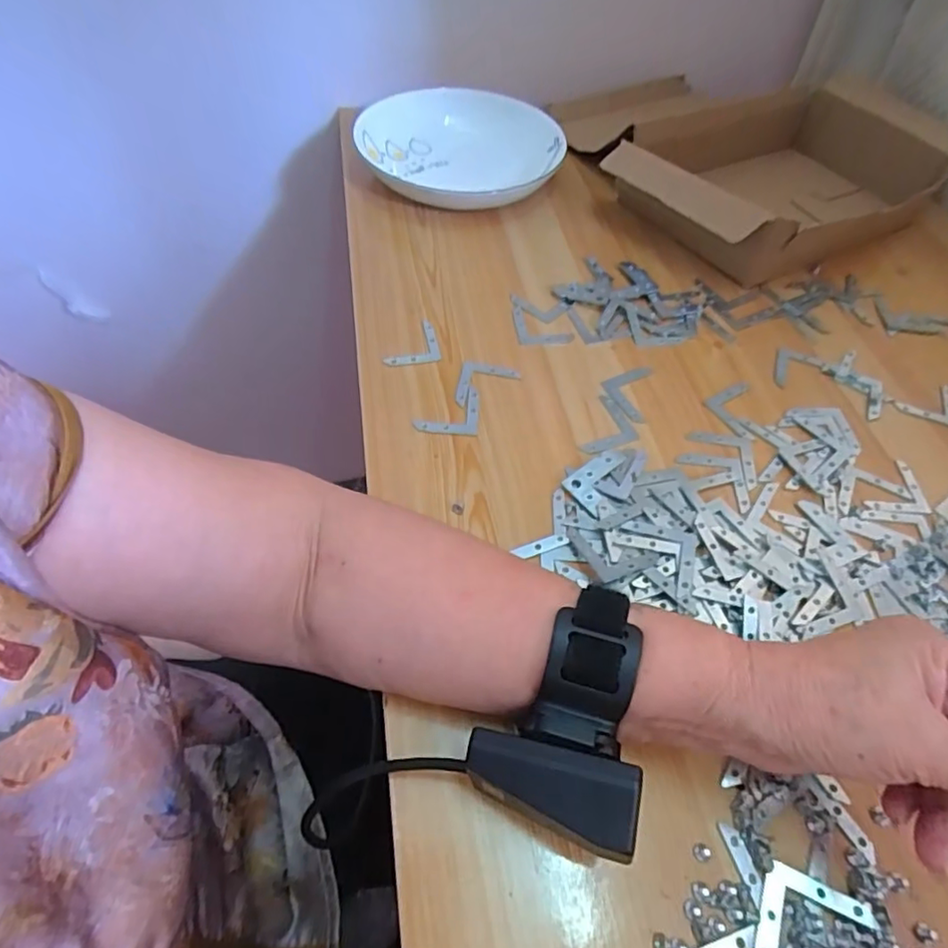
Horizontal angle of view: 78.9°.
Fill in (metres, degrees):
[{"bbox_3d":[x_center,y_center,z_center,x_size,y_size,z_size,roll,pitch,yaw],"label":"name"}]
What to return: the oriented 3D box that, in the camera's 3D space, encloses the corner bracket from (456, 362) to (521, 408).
[{"bbox_3d":[0.010,-0.062,0.405,0.041,0.004,0.040,10,54,3],"label":"corner bracket"}]

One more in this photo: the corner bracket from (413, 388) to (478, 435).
[{"bbox_3d":[-0.018,-0.044,0.393,0.043,0.004,0.040,4,54,-2],"label":"corner bracket"}]

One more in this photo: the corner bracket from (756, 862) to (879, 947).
[{"bbox_3d":[0.135,0.181,0.240,0.055,0.004,0.030,-17,44,-12],"label":"corner bracket"}]

